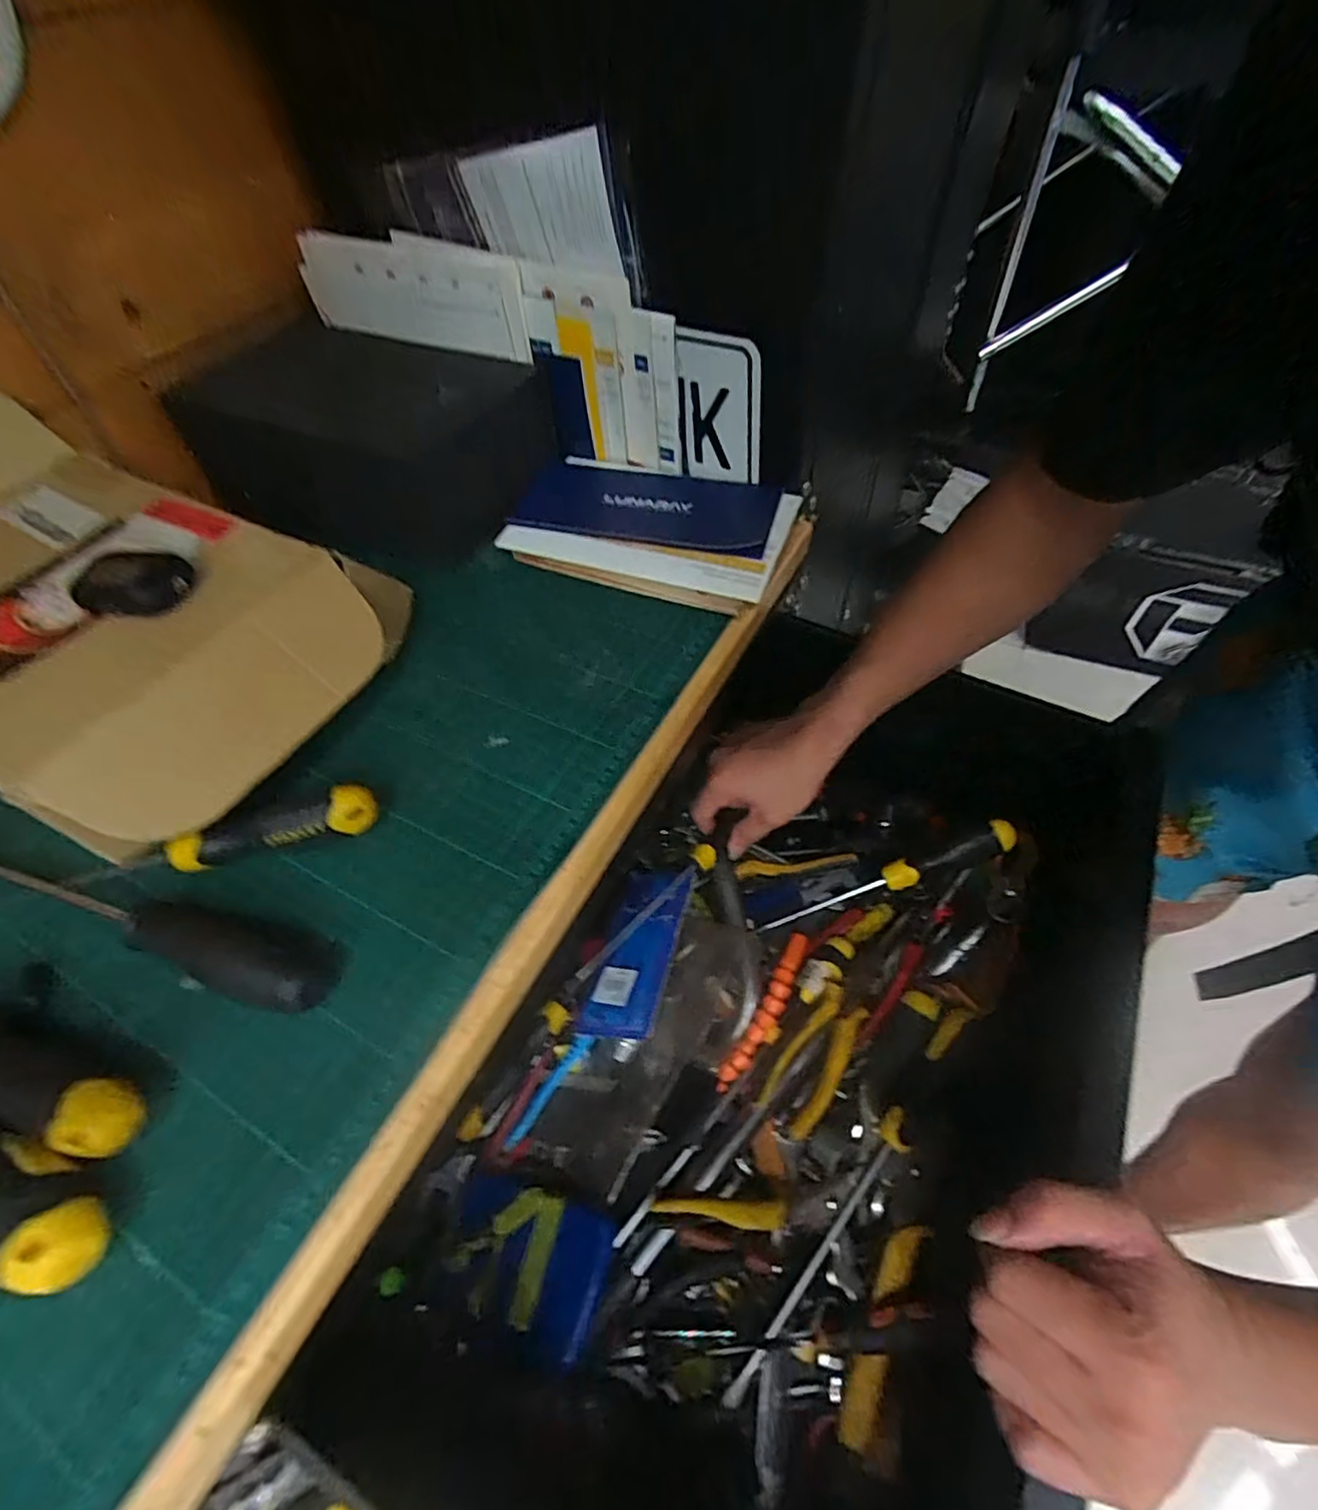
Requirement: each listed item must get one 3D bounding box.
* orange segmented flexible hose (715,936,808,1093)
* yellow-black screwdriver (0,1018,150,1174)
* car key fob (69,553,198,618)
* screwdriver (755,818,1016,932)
[{"bbox_3d":[0.088,0.204,0.501,0.020,0.012,0.139,26,59,21],"label":"orange segmented flexible hose"},{"bbox_3d":[-0.325,0.129,0.278,0.226,0.031,0.034,15,56,12],"label":"yellow-black screwdriver"},{"bbox_3d":[-0.309,-0.103,0.367,0.058,0.017,0.039,5,54,8],"label":"car key fob"},{"bbox_3d":[0.199,0.114,0.557,0.232,0.023,0.023,-25,53,14],"label":"screwdriver"}]

